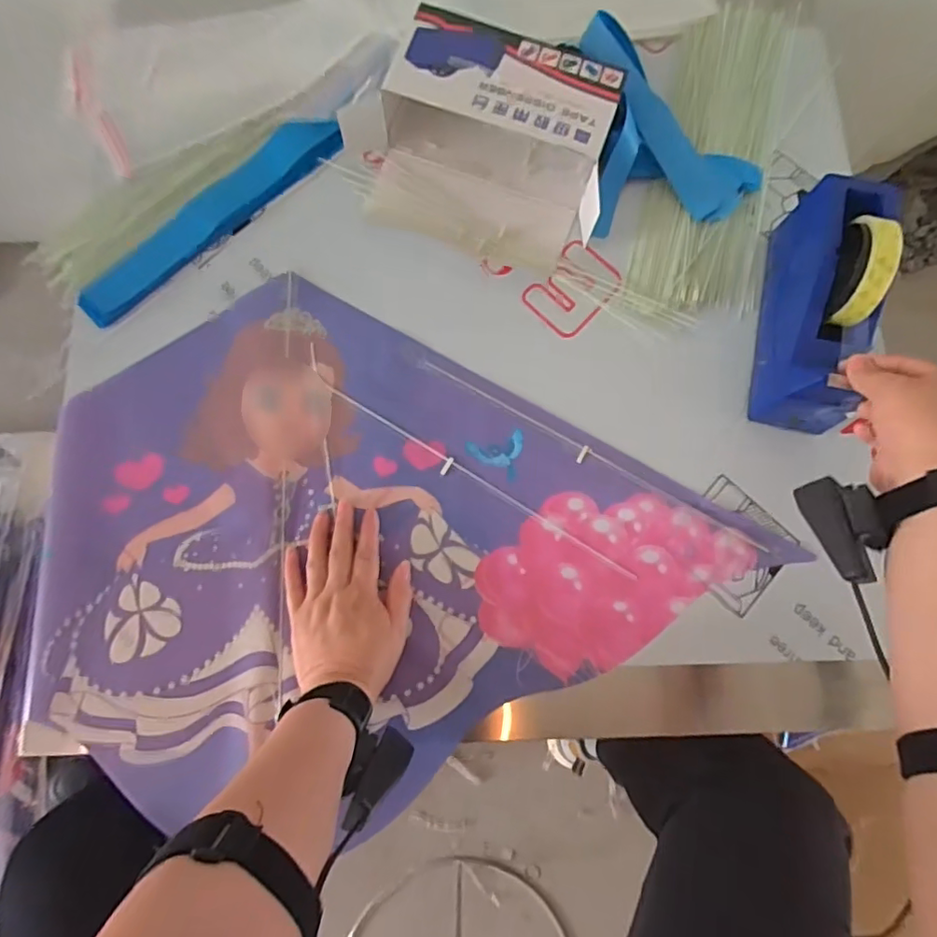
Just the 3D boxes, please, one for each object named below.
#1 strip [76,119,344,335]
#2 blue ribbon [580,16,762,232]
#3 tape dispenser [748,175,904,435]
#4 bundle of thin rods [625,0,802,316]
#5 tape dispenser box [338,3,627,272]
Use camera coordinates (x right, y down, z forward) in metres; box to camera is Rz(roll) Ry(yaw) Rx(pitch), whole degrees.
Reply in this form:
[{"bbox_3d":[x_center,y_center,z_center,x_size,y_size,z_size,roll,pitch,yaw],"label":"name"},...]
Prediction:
[{"bbox_3d":[-0.259,-0.256,0.574,0.305,0.019,0.049,-44,82,-9],"label":"strip"},{"bbox_3d":[0.208,-0.353,0.579,0.173,0.055,0.216,-3,78,-1],"label":"blue ribbon"},{"bbox_3d":[0.310,-0.141,0.501,0.063,0.121,0.208,11,92,2],"label":"tape dispenser"},{"bbox_3d":[0.260,-0.338,0.598,0.126,0.021,0.376,13,78,2],"label":"bundle of thin rods"},{"bbox_3d":[0.007,-0.318,0.556,0.242,0.080,0.182,17,79,3],"label":"tape dispenser box"}]

